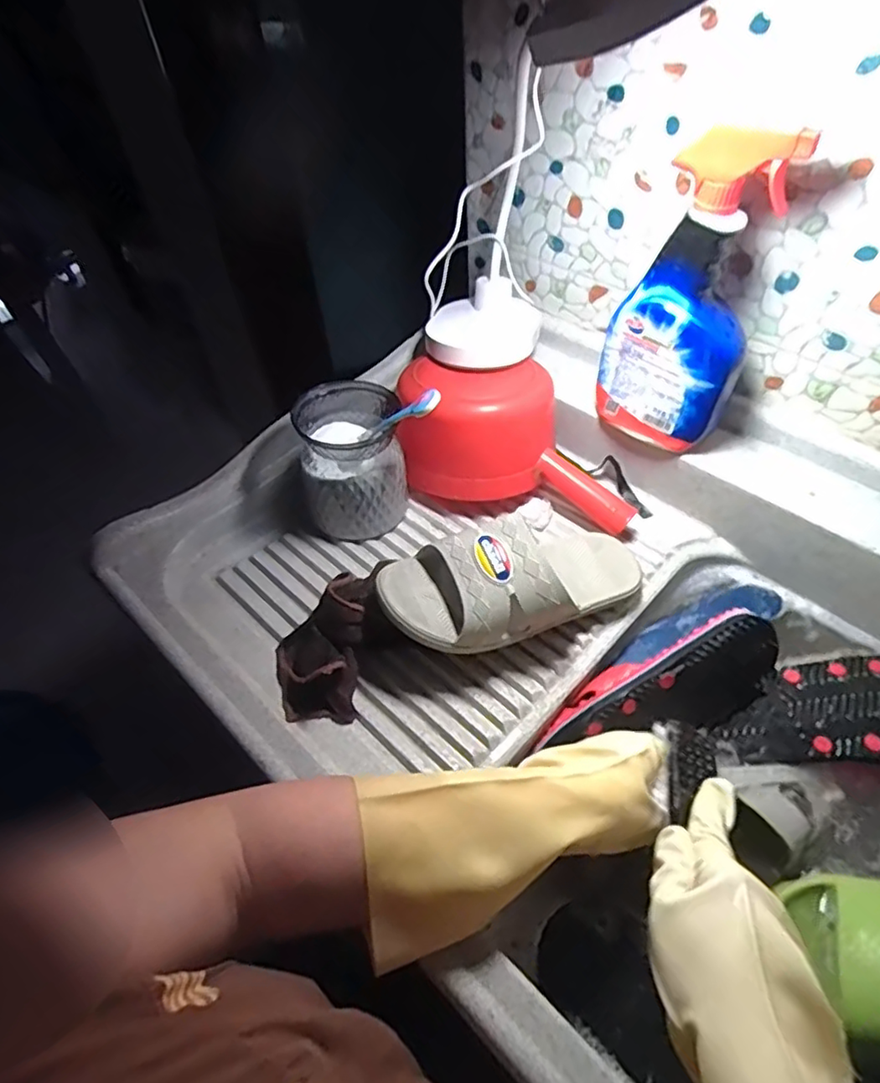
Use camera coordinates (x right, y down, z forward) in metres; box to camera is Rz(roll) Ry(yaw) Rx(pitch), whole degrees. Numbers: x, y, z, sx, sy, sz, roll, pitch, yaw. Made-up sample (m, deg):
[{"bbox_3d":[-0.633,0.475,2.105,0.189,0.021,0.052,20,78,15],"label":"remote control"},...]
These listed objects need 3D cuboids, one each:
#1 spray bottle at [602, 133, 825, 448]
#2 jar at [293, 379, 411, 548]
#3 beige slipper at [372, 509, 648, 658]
[{"bbox_3d":[0.222,-0.213,0.537,0.123,0.275,0.063,30,51,25],"label":"spray bottle"},{"bbox_3d":[-0.085,-0.089,0.610,0.099,0.113,0.129,-3,51,2],"label":"jar"},{"bbox_3d":[0.075,0.028,0.515,0.250,0.075,0.094,-6,48,-26],"label":"beige slipper"}]

